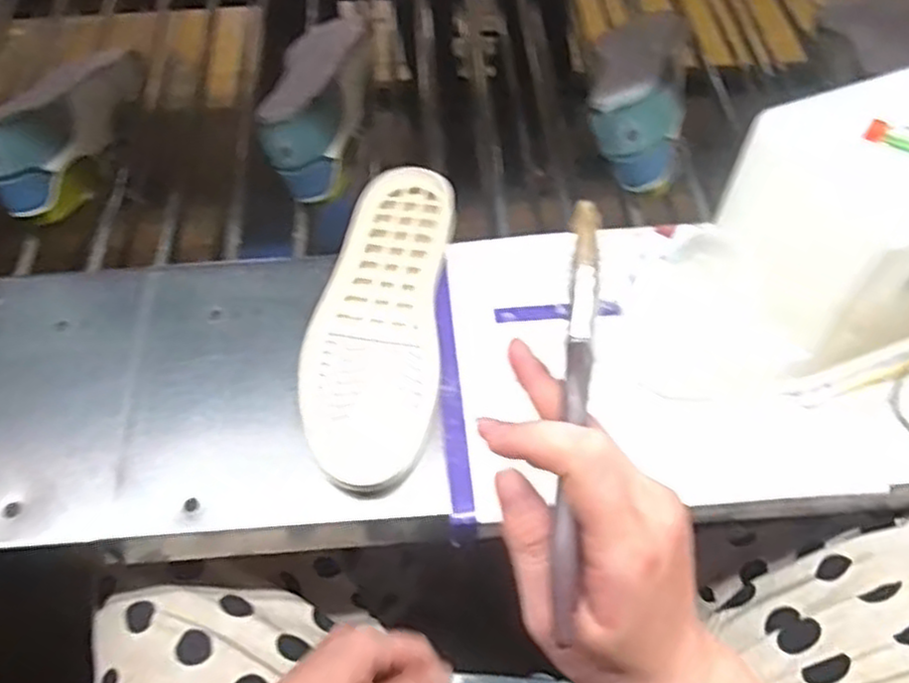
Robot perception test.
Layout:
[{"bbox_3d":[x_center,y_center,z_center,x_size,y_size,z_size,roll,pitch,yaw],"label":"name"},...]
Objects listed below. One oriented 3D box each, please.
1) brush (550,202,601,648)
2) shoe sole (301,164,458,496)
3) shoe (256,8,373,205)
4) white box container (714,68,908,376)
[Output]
[{"bbox_3d":[0.049,0.020,0.297,0.011,0.008,0.170,6,70,4],"label":"brush"},{"bbox_3d":[-0.058,-0.025,0.583,0.098,0.028,0.286,3,56,4],"label":"shoe sole"},{"bbox_3d":[-0.132,-0.245,0.734,0.089,0.083,0.233,-1,56,1],"label":"shoe"},{"bbox_3d":[0.287,-0.079,0.531,0.160,0.168,0.128,-18,57,-10],"label":"white box container"}]

